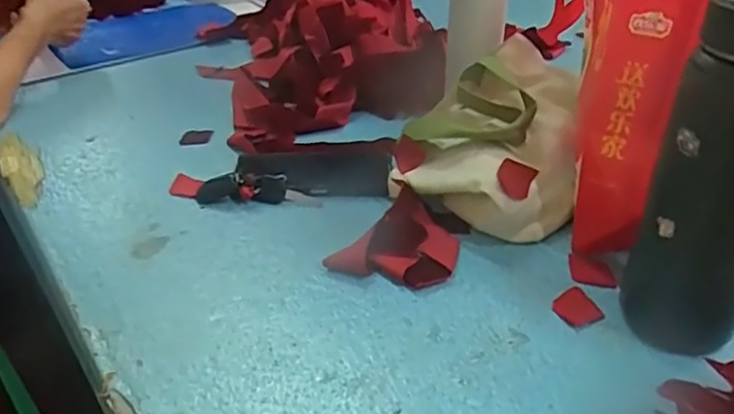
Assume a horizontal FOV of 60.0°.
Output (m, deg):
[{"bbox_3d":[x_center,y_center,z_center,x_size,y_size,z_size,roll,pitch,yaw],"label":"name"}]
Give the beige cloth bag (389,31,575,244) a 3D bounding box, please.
[{"bbox_3d":[0.131,-0.073,0.637,0.166,0.105,0.220,12,35,18],"label":"beige cloth bag"}]

